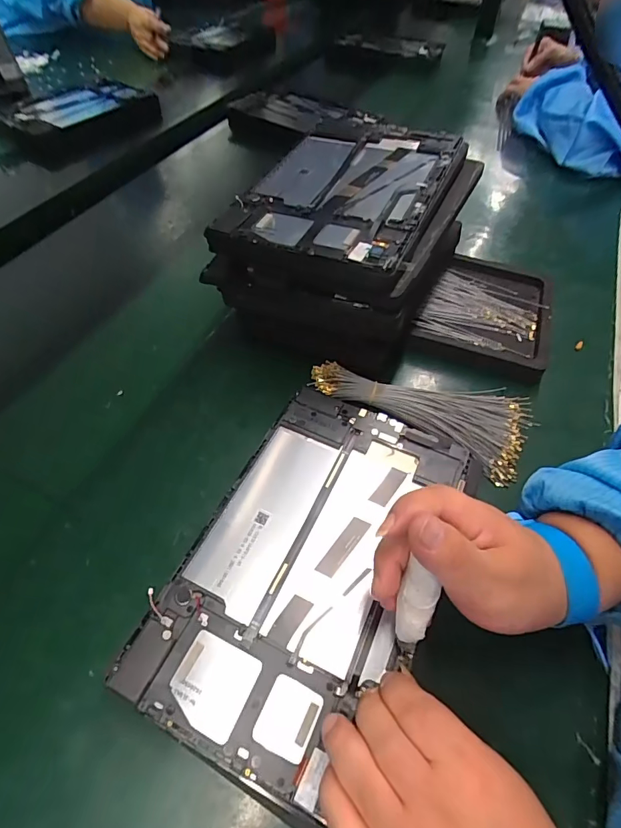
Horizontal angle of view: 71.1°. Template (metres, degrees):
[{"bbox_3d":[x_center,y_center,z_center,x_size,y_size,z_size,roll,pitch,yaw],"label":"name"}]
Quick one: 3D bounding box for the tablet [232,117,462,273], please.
[{"bbox_3d":[0.032,-0.199,0.371,0.149,0.010,0.223,19,57,15],"label":"tablet"}]

